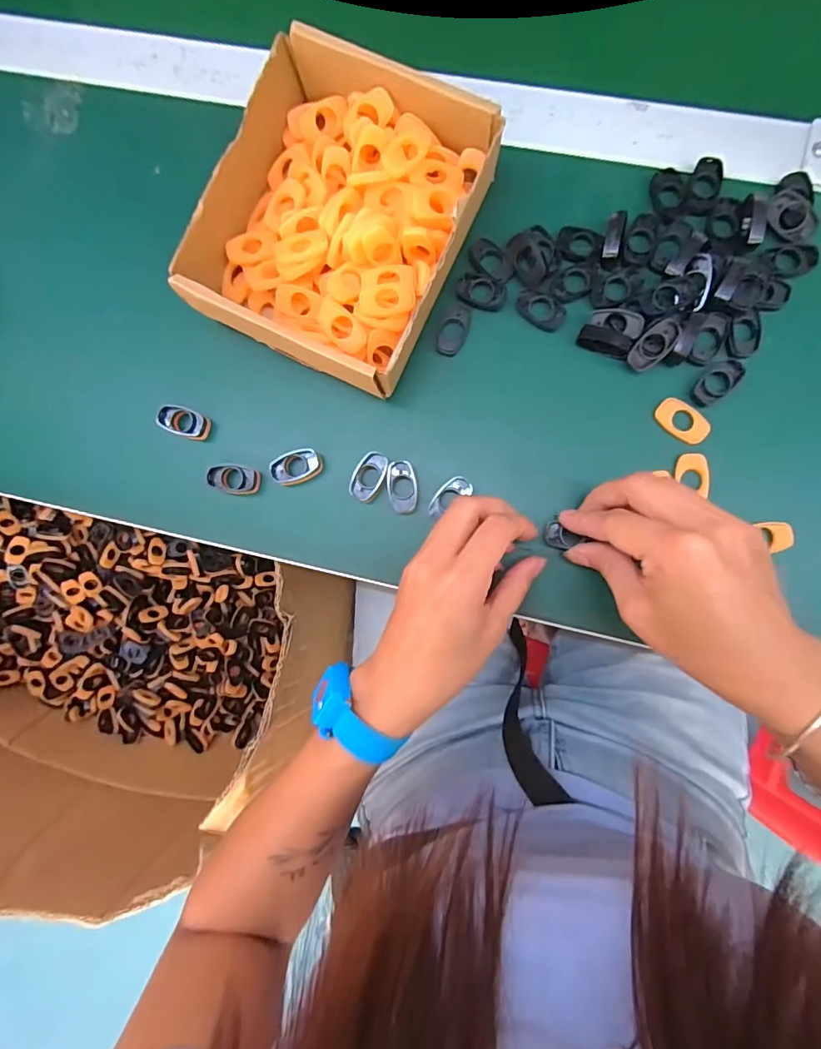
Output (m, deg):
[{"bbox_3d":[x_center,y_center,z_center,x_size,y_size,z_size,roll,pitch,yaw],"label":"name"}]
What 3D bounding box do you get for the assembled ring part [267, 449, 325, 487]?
[{"bbox_3d":[-0.075,-0.038,0.326,0.033,0.011,0.020,-19,88,5],"label":"assembled ring part"}]

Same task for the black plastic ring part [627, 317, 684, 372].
[{"bbox_3d":[0.149,-0.109,0.301,0.034,0.011,0.018,-44,86,3],"label":"black plastic ring part"}]

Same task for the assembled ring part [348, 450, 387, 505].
[{"bbox_3d":[-0.026,-0.031,0.322,0.020,0.011,0.032,27,92,5],"label":"assembled ring part"}]

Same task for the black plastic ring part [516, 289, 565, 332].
[{"bbox_3d":[0.083,-0.136,0.313,0.032,0.004,0.019,39,93,4],"label":"black plastic ring part"}]

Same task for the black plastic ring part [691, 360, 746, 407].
[{"bbox_3d":[0.187,-0.087,0.301,0.035,0.004,0.018,-40,86,4],"label":"black plastic ring part"}]

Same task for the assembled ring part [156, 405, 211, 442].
[{"bbox_3d":[-0.151,-0.069,0.330,0.032,0.010,0.018,21,91,5],"label":"assembled ring part"}]

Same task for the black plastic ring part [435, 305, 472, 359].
[{"bbox_3d":[0.027,-0.125,0.318,0.019,0.004,0.031,18,91,5],"label":"black plastic ring part"}]

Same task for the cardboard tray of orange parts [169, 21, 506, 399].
[{"bbox_3d":[-0.043,-0.183,0.303,0.151,0.052,0.173,23,92,5],"label":"cardboard tray of orange parts"}]

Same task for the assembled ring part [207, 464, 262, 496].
[{"bbox_3d":[-0.117,-0.030,0.327,0.033,0.006,0.019,8,90,5],"label":"assembled ring part"}]

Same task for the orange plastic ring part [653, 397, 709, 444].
[{"bbox_3d":[0.168,-0.064,0.304,0.034,0.004,0.019,36,93,5],"label":"orange plastic ring part"}]

